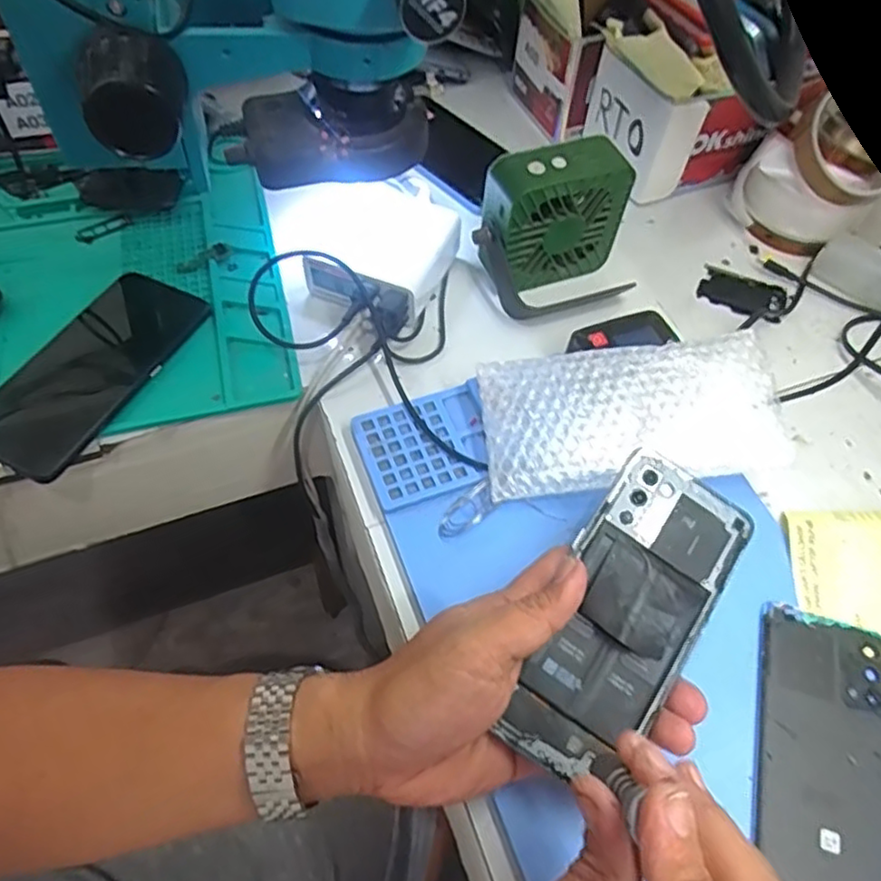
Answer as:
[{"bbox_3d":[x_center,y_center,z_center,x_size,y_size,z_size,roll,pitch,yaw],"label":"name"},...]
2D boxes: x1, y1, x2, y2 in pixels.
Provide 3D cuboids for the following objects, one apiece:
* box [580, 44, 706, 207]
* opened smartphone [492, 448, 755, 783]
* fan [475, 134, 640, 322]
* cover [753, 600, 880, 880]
[{"bbox_3d":[0.163,-0.263,0.555,0.043,0.090,0.094,-21,61,-15],"label":"box"},{"bbox_3d":[0.090,0.082,0.315,0.070,0.010,0.156,35,73,3],"label":"opened smartphone"},{"bbox_3d":[0.081,-0.145,0.471,0.107,0.100,0.069,-7,58,-7],"label":"fan"},{"bbox_3d":[0.193,0.160,0.330,0.069,0.004,0.152,15,58,7],"label":"cover"}]

